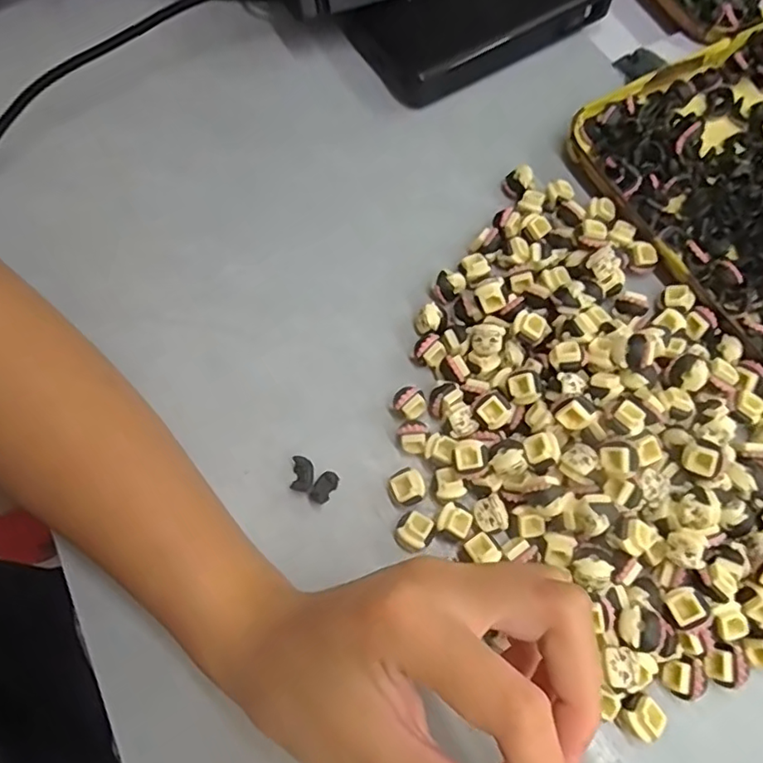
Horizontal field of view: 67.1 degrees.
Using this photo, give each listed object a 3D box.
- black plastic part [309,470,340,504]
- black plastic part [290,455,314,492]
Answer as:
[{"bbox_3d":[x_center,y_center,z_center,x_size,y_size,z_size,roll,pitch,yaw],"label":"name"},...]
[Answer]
[{"bbox_3d":[-0.026,0.048,0.264,0.009,0.006,0.015,33,73,14],"label":"black plastic part"},{"bbox_3d":[-0.036,0.043,0.265,0.010,0.007,0.015,5,68,4],"label":"black plastic part"}]

